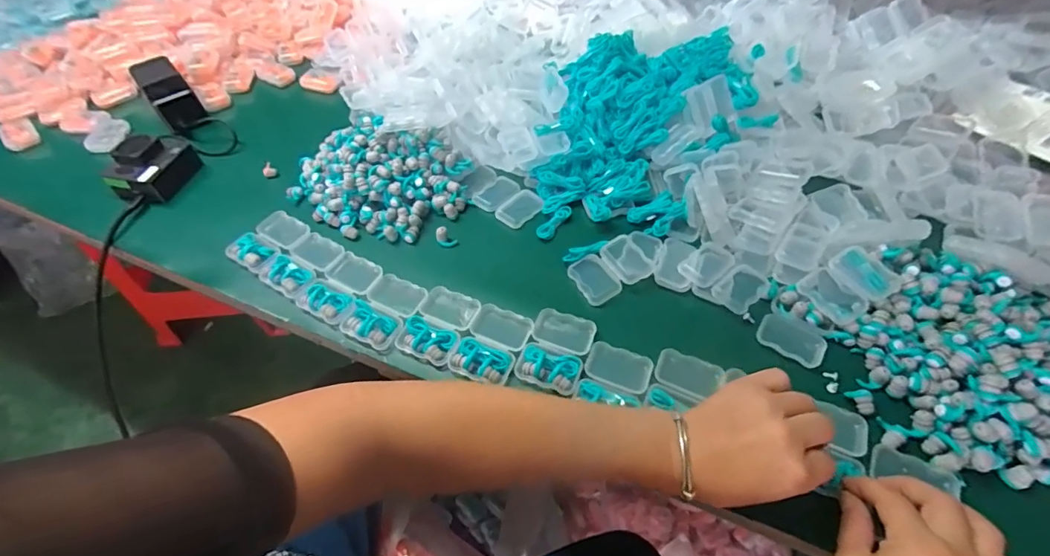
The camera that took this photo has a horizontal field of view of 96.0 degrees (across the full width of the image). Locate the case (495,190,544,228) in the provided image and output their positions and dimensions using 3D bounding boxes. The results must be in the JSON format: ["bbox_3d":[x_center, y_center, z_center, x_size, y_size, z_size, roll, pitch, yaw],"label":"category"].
[{"bbox_3d":[-0.005,-0.080,0.544,0.036,0.010,0.050,36,61,25],"label":"case"}]

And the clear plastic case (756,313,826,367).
[{"bbox_3d":[0.242,0.057,0.430,0.055,0.008,0.036,30,59,22],"label":"clear plastic case"}]

